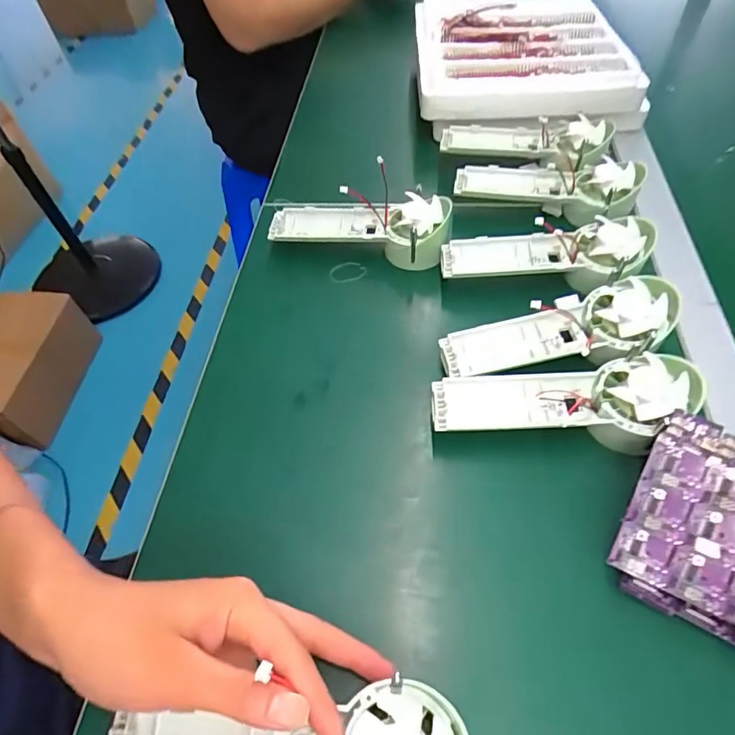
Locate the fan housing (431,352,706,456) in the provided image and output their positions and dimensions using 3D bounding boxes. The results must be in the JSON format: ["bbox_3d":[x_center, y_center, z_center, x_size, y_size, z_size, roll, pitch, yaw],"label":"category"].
[{"bbox_3d":[0.136,0.029,0.348,0.174,0.048,0.062,-4,54,2],"label":"fan housing"}]

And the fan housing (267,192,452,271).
[{"bbox_3d":[-0.009,-0.138,0.487,0.179,0.048,0.059,9,56,11],"label":"fan housing"}]

